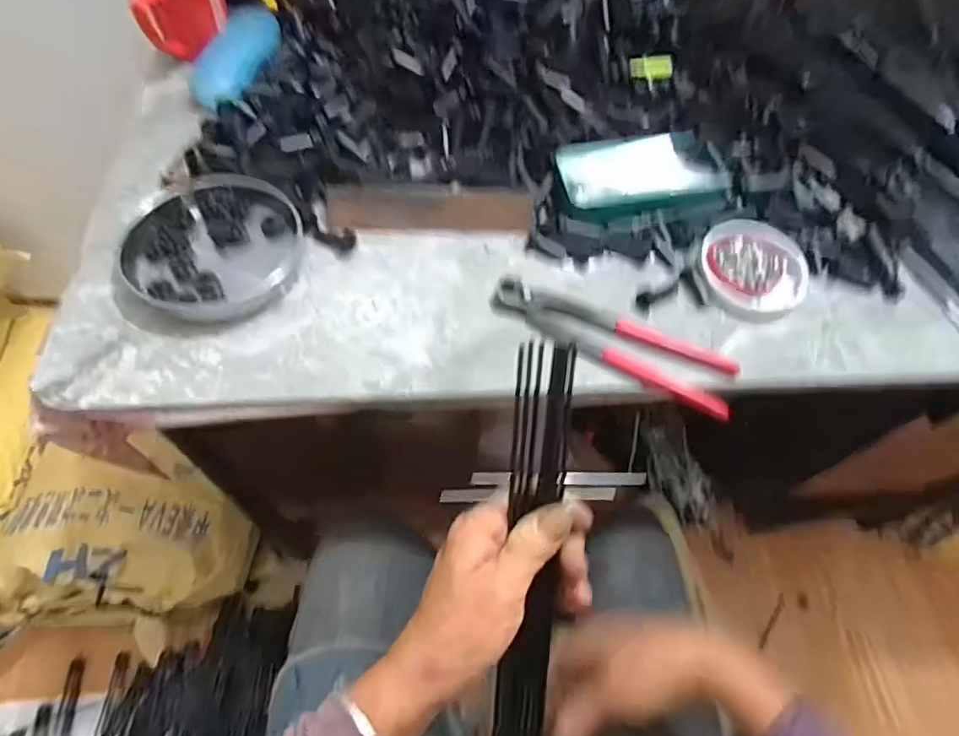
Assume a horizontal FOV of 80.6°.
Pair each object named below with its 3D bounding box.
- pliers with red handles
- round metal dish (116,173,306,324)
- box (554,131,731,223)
[{"bbox_3d":[0.102,-0.021,0.446,0.196,0.013,0.049,24,61,11],"label":"pliers with red handles"},{"bbox_3d":[-0.217,-0.104,0.471,0.129,0.023,0.138,1,60,-2],"label":"round metal dish"},{"bbox_3d":[0.148,-0.177,0.523,0.151,0.025,0.083,-7,60,-7],"label":"box"}]

